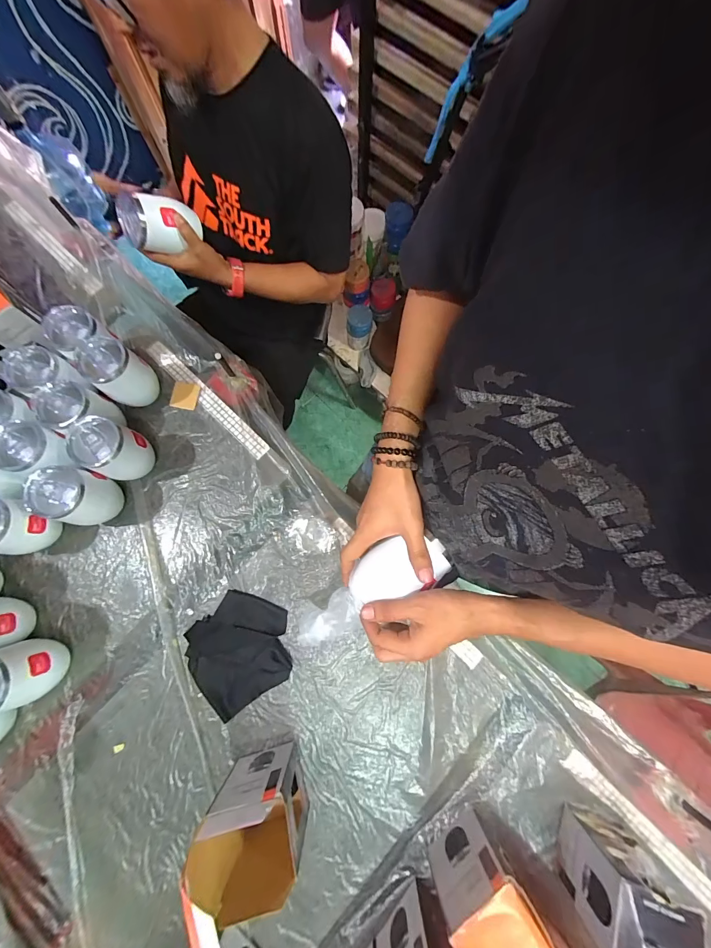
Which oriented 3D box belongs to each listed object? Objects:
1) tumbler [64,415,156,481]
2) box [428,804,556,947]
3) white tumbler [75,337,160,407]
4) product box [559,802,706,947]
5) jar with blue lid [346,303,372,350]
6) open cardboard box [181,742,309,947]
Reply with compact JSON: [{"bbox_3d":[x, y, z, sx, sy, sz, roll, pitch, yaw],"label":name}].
[{"bbox_3d":[-0.391,-0.036,0.563,0.077,0.123,0.084,0,77,0],"label":"tumbler"},{"bbox_3d":[0.165,0.530,0.427,0.095,0.122,0.104,-32,78,-7],"label":"box"},{"bbox_3d":[-0.400,-0.170,0.591,0.075,0.115,0.080,0,76,0],"label":"white tumbler"},{"bbox_3d":[0.330,0.519,0.429,0.103,0.126,0.091,16,77,4],"label":"product box"},{"bbox_3d":[0.013,-0.542,1.285,0.087,0.169,0.084,0,77,0],"label":"jar with blue lid"},{"bbox_3d":[-0.119,0.431,0.411,0.089,0.200,0.092,-15,77,-3],"label":"open cardboard box"}]

